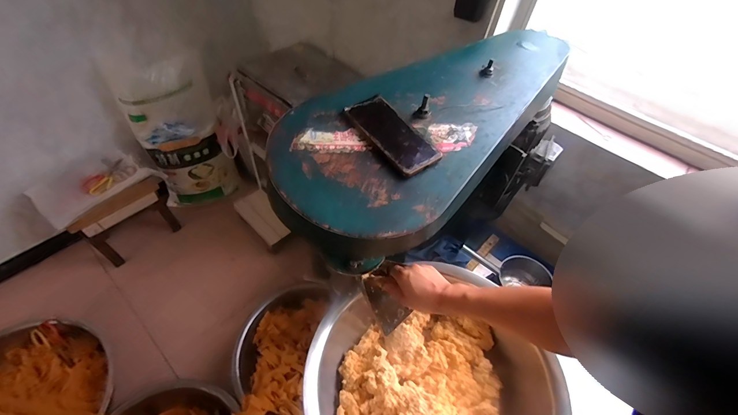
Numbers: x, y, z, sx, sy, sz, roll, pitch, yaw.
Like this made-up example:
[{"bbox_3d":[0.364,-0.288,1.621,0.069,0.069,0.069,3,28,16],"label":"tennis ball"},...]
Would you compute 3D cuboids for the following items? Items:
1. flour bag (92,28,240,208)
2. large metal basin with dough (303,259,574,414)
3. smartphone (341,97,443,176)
[{"bbox_3d":[-0.908,-0.376,1.594,0.351,0.783,0.234,-23,58,-21],"label":"flour bag"},{"bbox_3d":[0.121,0.352,0.659,0.467,0.156,0.391,-15,56,-17],"label":"large metal basin with dough"},{"bbox_3d":[0.038,-0.119,0.523,0.080,0.013,0.161,-30,61,-25],"label":"smartphone"}]

